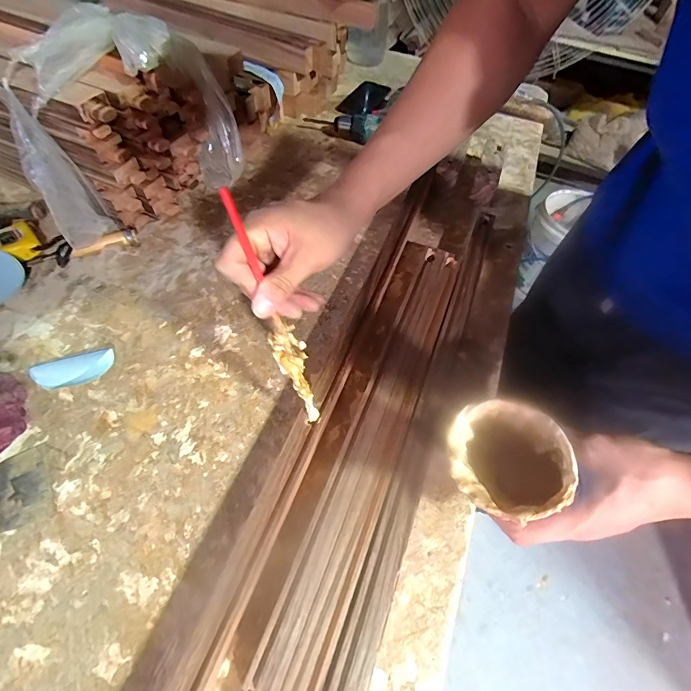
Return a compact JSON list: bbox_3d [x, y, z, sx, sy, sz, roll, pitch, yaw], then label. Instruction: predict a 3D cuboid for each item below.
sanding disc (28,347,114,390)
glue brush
[{"bbox_3d":[-0.350,0.032,0.470,0.096,0.019,0.045,-11,60,-11],"label":"sanding disc"},{"bbox_3d":[-0.063,-0.018,0.347,0.028,0.247,0.023,-31,36,-21],"label":"glue brush"}]

